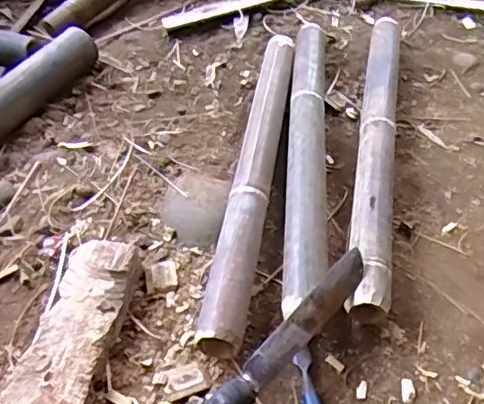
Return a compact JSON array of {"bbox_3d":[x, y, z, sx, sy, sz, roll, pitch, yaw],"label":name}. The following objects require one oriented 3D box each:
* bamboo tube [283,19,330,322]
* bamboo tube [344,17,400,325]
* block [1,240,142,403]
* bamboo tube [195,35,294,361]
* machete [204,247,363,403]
[{"bbox_3d":[0.106,-0.104,0.934,0.063,0.062,0.655,0,50,7],"label":"bamboo tube"},{"bbox_3d":[0.220,-0.102,0.926,0.060,0.065,0.664,4,50,13],"label":"bamboo tube"},{"bbox_3d":[-0.231,0.180,0.742,0.119,0.060,0.295,5,51,11],"label":"block"},{"bbox_3d":[0.023,-0.064,0.912,0.062,0.064,0.651,4,51,11],"label":"bamboo tube"},{"bbox_3d":[0.030,0.183,0.669,0.040,0.032,0.339,34,62,32],"label":"machete"}]

